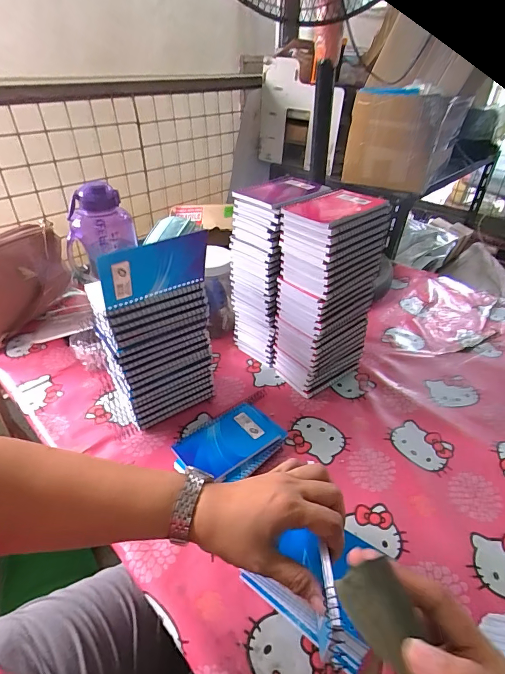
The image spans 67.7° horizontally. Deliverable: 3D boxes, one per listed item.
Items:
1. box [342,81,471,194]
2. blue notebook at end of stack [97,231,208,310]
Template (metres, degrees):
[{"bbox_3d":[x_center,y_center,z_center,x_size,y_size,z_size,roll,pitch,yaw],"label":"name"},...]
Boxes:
[{"bbox_3d":[0.379,-0.504,0.970,0.254,0.217,0.225,23,43,28],"label":"box"},{"bbox_3d":[-0.111,-0.080,0.439,0.126,0.079,0.011,-24,58,-27],"label":"blue notebook at end of stack"}]

